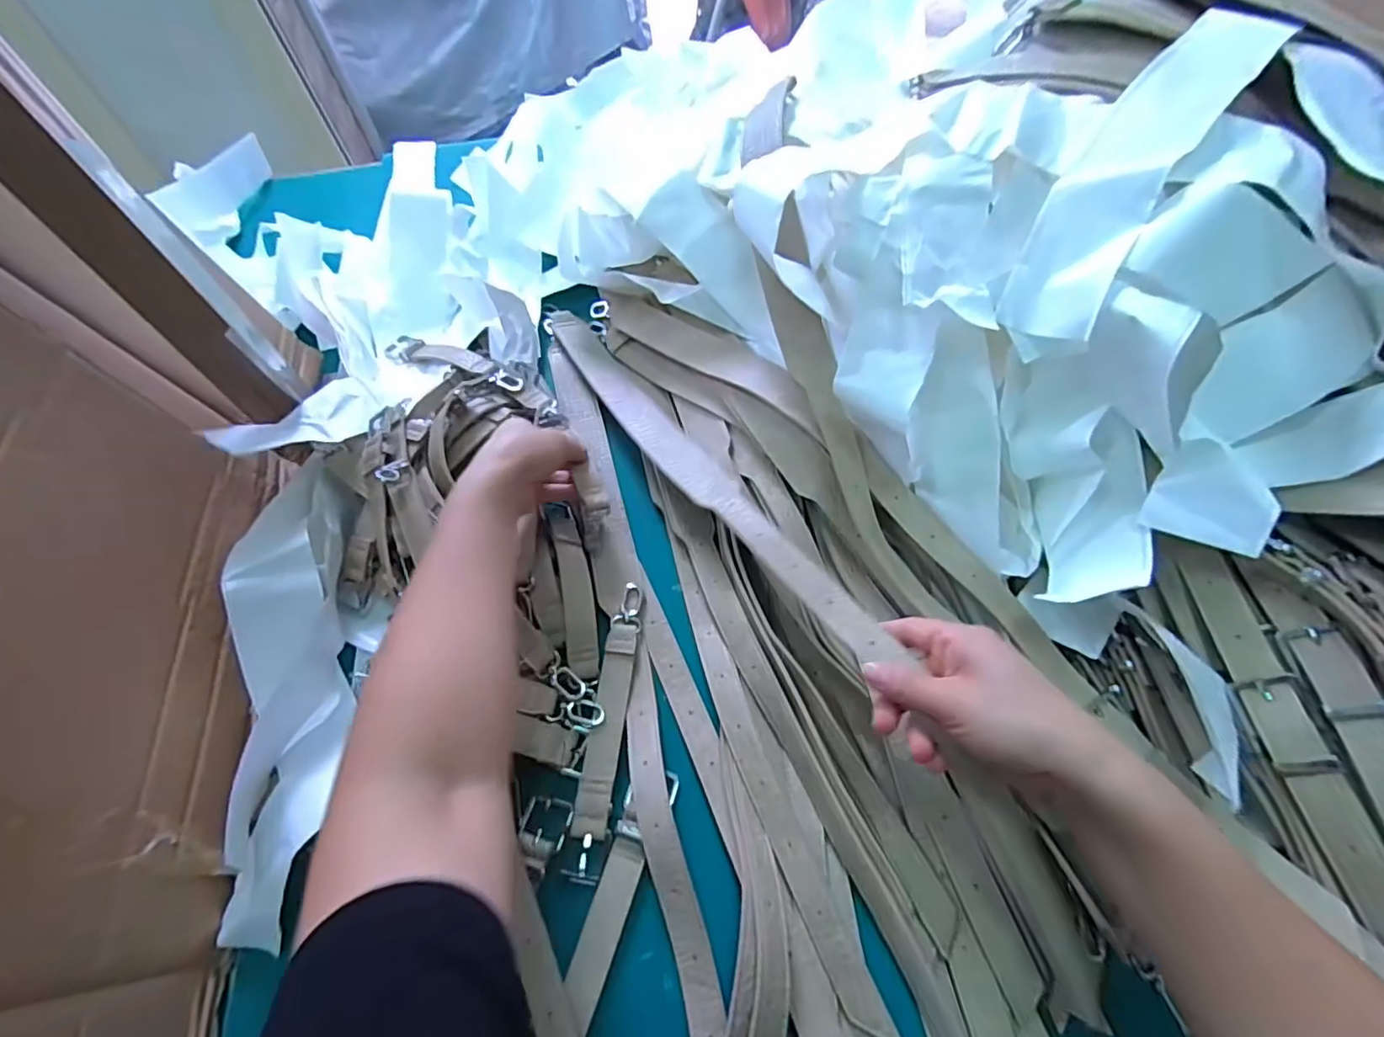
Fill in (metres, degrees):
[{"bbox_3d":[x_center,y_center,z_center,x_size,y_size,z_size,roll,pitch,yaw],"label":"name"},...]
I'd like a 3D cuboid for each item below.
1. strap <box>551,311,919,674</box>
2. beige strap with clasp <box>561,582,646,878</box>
[{"bbox_3d":[-0.010,-0.064,0.520,0.043,0.032,0.517,-29,50,-13],"label":"strap"},{"bbox_3d":[-0.062,0.148,0.437,0.026,0.011,0.208,4,59,7],"label":"beige strap with clasp"}]

